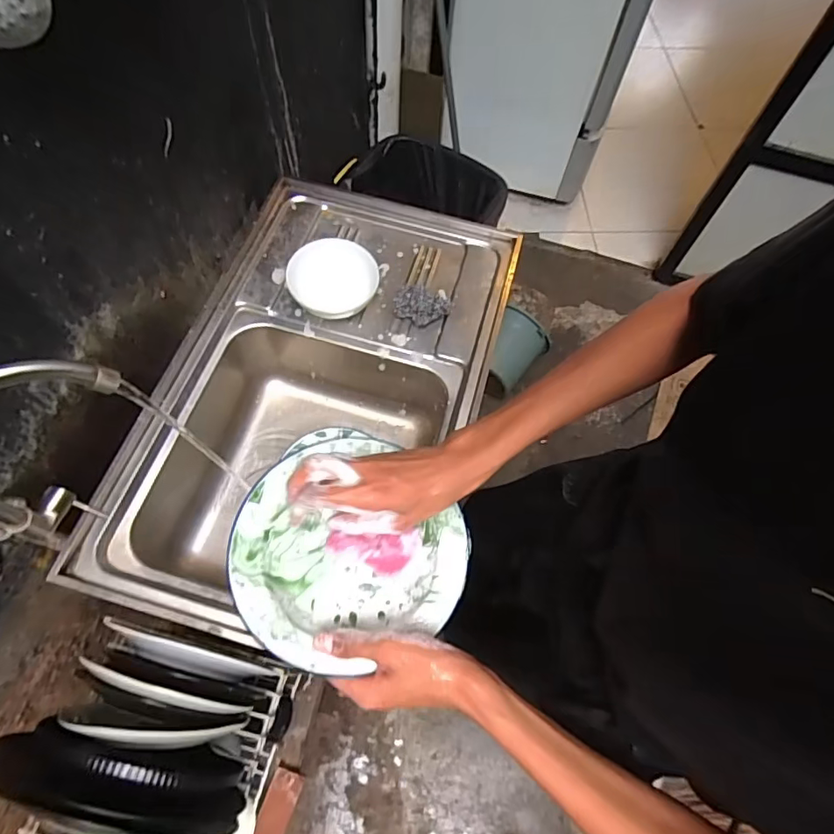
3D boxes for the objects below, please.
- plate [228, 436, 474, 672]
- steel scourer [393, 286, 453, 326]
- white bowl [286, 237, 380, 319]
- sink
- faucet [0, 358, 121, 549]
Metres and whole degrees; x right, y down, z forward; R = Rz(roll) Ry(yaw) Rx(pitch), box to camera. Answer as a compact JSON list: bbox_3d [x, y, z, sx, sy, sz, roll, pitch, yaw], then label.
[{"bbox_3d":[-0.068,0.127,0.487,0.207,0.036,0.199,1,65,-3],"label":"plate"},{"bbox_3d":[0.010,-0.186,0.864,0.095,0.042,0.063,0,65,-4],"label":"steel scourer"},{"bbox_3d":[-0.135,-0.219,0.848,0.141,0.066,0.125,-4,65,-5],"label":"white bowl"},{"bbox_3d":[-0.150,-0.027,0.861,0.458,0.232,0.737,16,65,4],"label":"sink"},{"bbox_3d":[-0.335,0.037,0.474,0.173,0.240,0.047,-22,68,-13],"label":"faucet"}]

